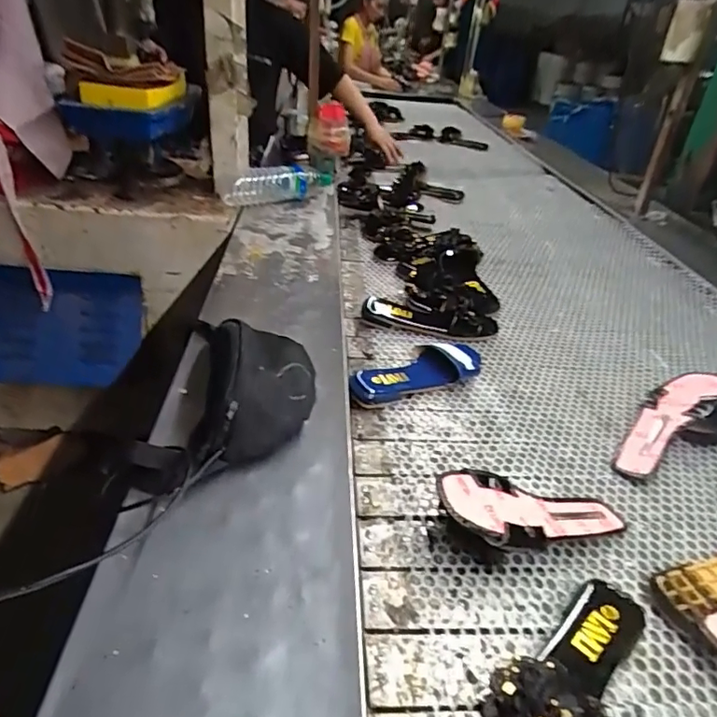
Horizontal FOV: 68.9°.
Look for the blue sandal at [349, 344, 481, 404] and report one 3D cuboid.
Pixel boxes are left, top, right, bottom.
[{"bbox_3d":[0.109,0.019,0.825,0.254,0.041,0.096,-20,42,-33],"label":"blue sandal"}]

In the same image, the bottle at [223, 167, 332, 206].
[{"bbox_3d":[-0.212,-0.505,1.505,0.362,0.091,0.099,-25,41,-36],"label":"bottle"}]

